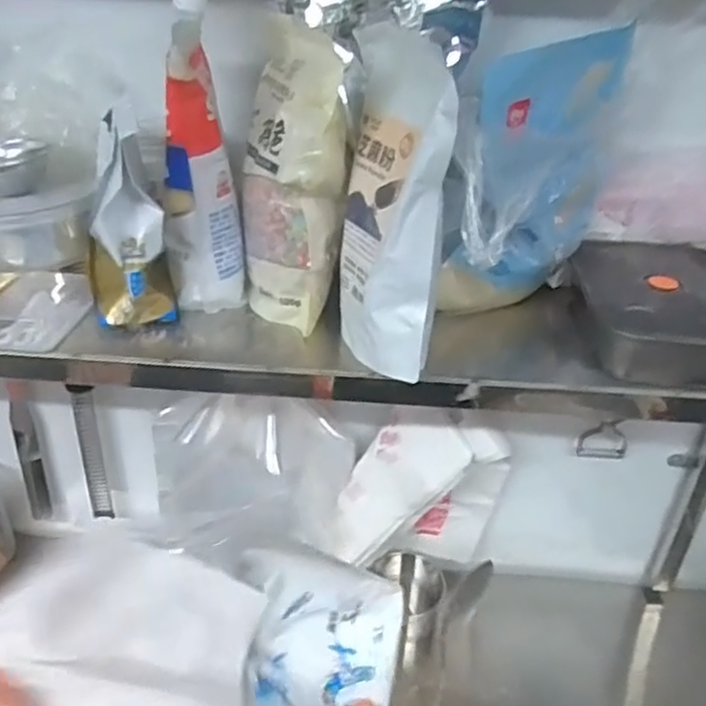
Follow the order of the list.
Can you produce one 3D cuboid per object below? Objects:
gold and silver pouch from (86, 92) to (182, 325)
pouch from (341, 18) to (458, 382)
[{"bbox_3d":[-0.180,-0.106,0.542,0.063,0.171,0.076,-10,34,-20],"label":"gold and silver pouch"},{"bbox_3d":[0.025,-0.117,0.516,0.062,0.222,0.154,1,31,-4],"label":"pouch"}]

